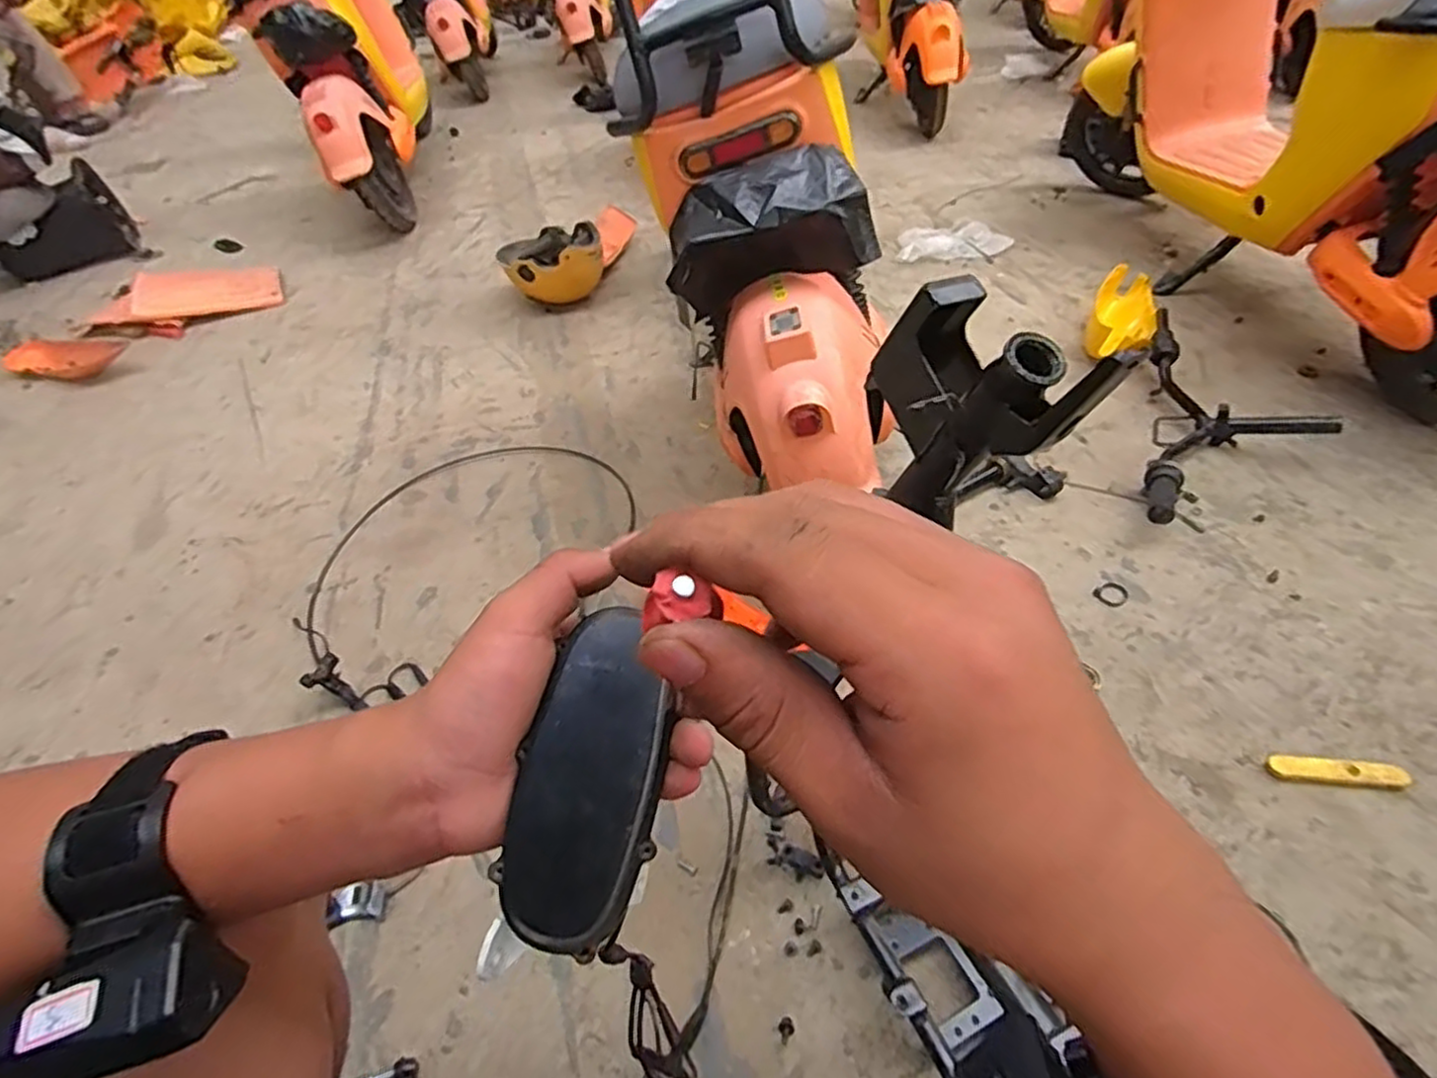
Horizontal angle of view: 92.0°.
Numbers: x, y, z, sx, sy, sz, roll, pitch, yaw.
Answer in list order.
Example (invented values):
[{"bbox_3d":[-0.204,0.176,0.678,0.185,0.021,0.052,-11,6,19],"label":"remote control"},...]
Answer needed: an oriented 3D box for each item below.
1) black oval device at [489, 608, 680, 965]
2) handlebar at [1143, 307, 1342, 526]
[{"bbox_3d":[-0.050,0.091,0.275,0.053,0.017,0.124,4,67,8],"label":"black oval device"},{"bbox_3d":[0.890,-0.207,1.211,0.258,0.094,0.613,14,49,17],"label":"handlebar"}]

